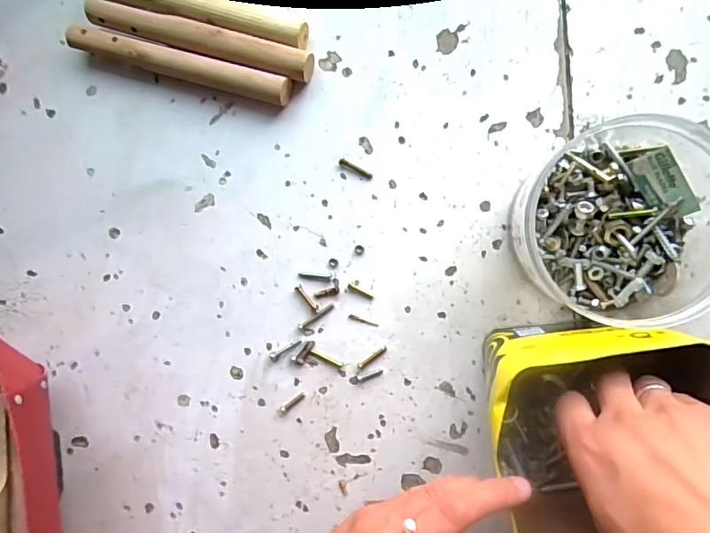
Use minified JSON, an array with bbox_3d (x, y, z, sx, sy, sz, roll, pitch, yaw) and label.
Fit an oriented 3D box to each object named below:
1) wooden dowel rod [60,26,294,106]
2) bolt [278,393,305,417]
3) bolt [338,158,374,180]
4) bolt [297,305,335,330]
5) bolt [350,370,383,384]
[{"bbox_3d":[-0.133,-0.151,0.372,0.176,0.021,0.020,17,95,7],"label":"wooden dowel rod"},{"bbox_3d":[-0.049,0.106,0.382,0.026,0.004,0.008,-43,86,8],"label":"bolt"},{"bbox_3d":[0.000,-0.072,0.366,0.027,0.004,0.005,31,96,6],"label":"bolt"},{"bbox_3d":[-0.029,0.039,0.375,0.032,0.004,0.006,-32,88,8],"label":"bolt"},{"bbox_3d":[0.008,0.083,0.372,0.027,0.004,0.006,-21,90,9],"label":"bolt"}]

